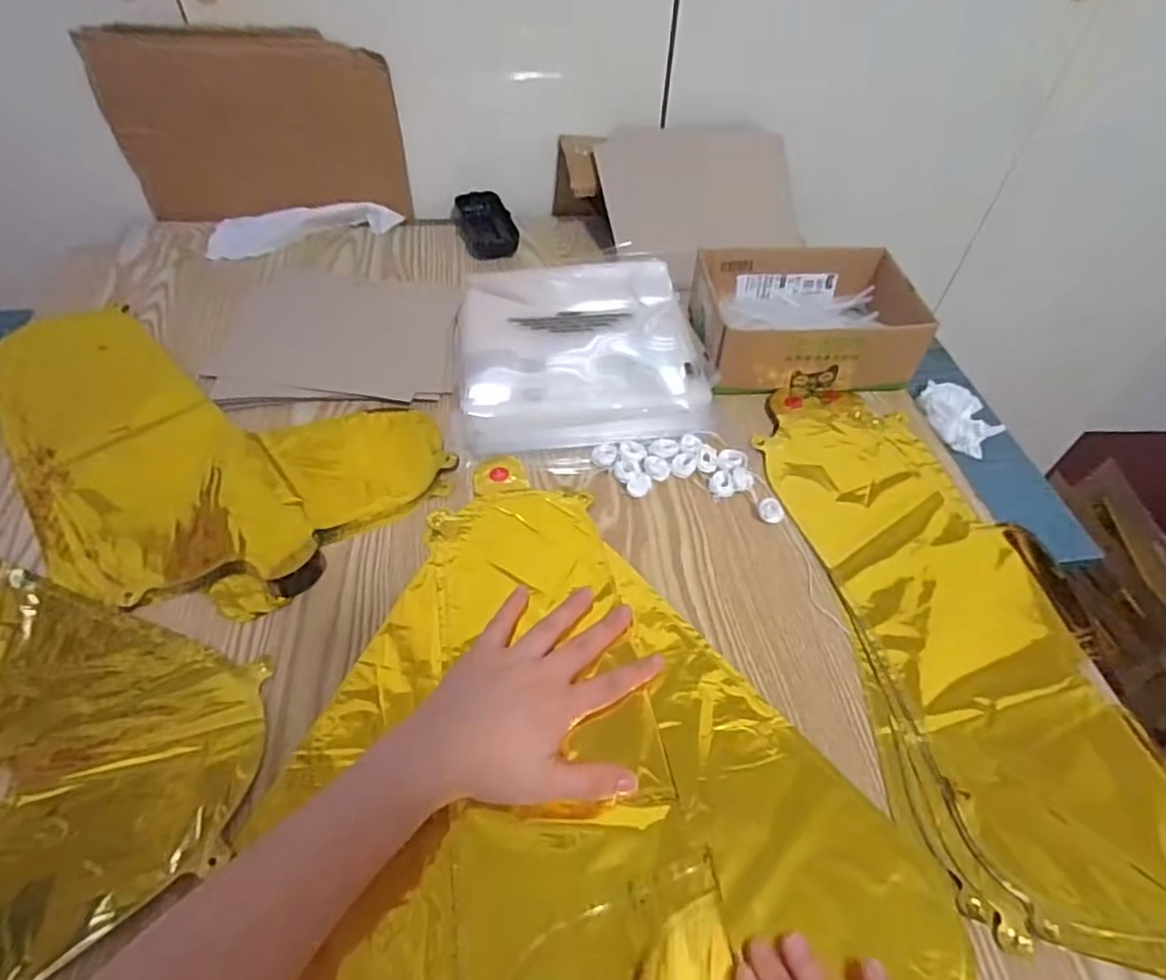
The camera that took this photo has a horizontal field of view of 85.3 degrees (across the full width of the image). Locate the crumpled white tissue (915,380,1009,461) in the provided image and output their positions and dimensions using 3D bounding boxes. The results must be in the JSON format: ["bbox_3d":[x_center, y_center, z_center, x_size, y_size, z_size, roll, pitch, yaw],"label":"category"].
[{"bbox_3d":[0.328,-0.062,0.556,0.070,0.032,0.066,32,56,22],"label":"crumpled white tissue"}]

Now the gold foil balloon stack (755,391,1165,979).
[{"bbox_3d":[0.250,0.085,0.421,0.168,0.013,0.408,-4,51,-6],"label":"gold foil balloon stack"}]

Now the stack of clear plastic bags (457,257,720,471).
[{"bbox_3d":[-0.004,-0.130,0.583,0.216,0.021,0.249,-6,51,-7],"label":"stack of clear plastic bags"}]

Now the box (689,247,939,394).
[{"bbox_3d":[0.201,-0.159,0.582,0.183,0.059,0.146,-1,50,-3],"label":"box"}]

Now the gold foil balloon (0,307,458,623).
[{"bbox_3d":[-0.327,-0.035,0.491,0.410,0.016,0.218,20,52,14],"label":"gold foil balloon"}]

